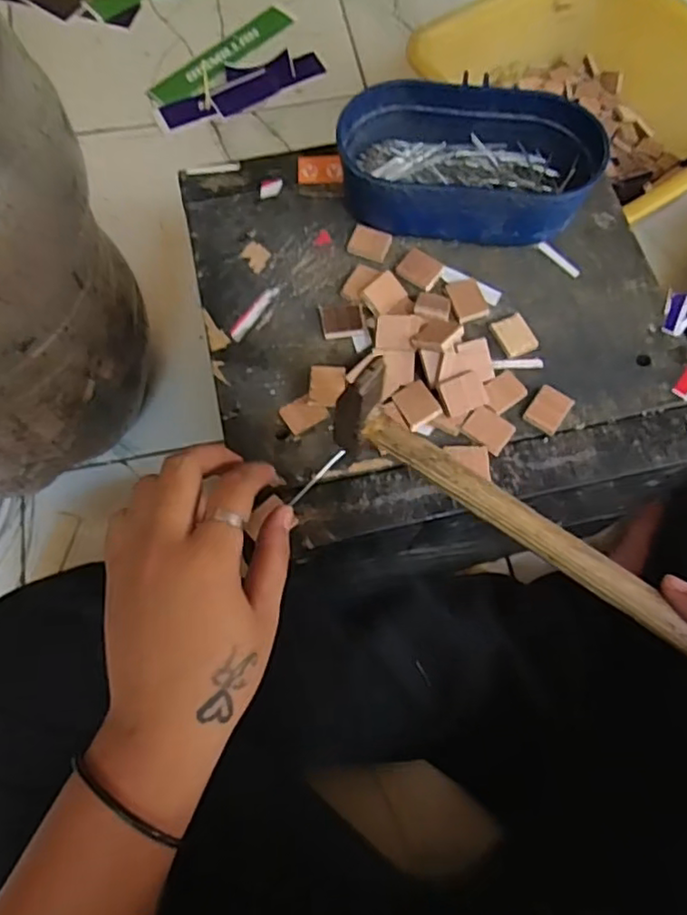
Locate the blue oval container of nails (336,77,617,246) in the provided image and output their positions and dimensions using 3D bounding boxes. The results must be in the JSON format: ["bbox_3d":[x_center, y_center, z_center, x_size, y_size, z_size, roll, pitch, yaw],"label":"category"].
[{"bbox_3d":[0.076,-0.179,0.382,0.156,0.042,0.095,3,69,0],"label":"blue oval container of nails"}]

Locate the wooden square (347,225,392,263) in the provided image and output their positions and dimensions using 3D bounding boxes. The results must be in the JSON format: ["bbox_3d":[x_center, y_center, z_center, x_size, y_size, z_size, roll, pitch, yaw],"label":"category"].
[{"bbox_3d":[0.017,-0.137,0.398,0.025,0.004,0.022,18,69,6],"label":"wooden square"}]

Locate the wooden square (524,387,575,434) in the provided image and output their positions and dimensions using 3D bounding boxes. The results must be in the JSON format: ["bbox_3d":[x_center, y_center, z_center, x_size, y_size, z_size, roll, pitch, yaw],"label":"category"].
[{"bbox_3d":[0.115,-0.027,0.349,0.020,0.005,0.025,36,72,12],"label":"wooden square"}]

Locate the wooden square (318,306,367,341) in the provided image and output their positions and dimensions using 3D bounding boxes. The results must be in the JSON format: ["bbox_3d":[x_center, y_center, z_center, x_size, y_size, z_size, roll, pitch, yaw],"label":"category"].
[{"bbox_3d":[0.000,-0.081,0.371,0.025,0.006,0.020,-8,69,-4],"label":"wooden square"}]

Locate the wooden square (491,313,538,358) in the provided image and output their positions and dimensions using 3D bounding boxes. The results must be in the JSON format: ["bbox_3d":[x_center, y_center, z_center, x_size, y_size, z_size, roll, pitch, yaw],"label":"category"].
[{"bbox_3d":[0.101,-0.072,0.367,0.022,0.004,0.026,-21,70,-9],"label":"wooden square"}]

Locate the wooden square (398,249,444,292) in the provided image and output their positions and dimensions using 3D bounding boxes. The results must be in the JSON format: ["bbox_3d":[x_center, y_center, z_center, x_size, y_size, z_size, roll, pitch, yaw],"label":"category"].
[{"bbox_3d":[0.047,-0.117,0.384,0.025,0.004,0.022,37,72,13],"label":"wooden square"}]

